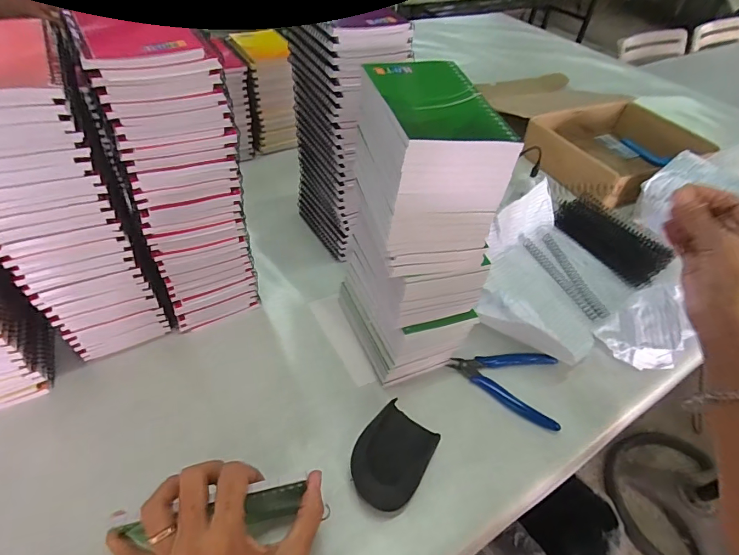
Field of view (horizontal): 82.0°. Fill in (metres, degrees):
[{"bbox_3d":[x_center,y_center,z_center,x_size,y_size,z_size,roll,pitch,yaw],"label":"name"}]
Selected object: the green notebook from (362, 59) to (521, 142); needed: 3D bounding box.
[{"bbox_3d":[0.046,-0.132,0.308,0.076,0.009,0.125,-7,47,-13],"label":"green notebook"}]

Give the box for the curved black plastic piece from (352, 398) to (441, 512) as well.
[{"bbox_3d":[0.021,0.167,0.397,0.064,0.023,0.088,27,49,19],"label":"curved black plastic piece"}]

